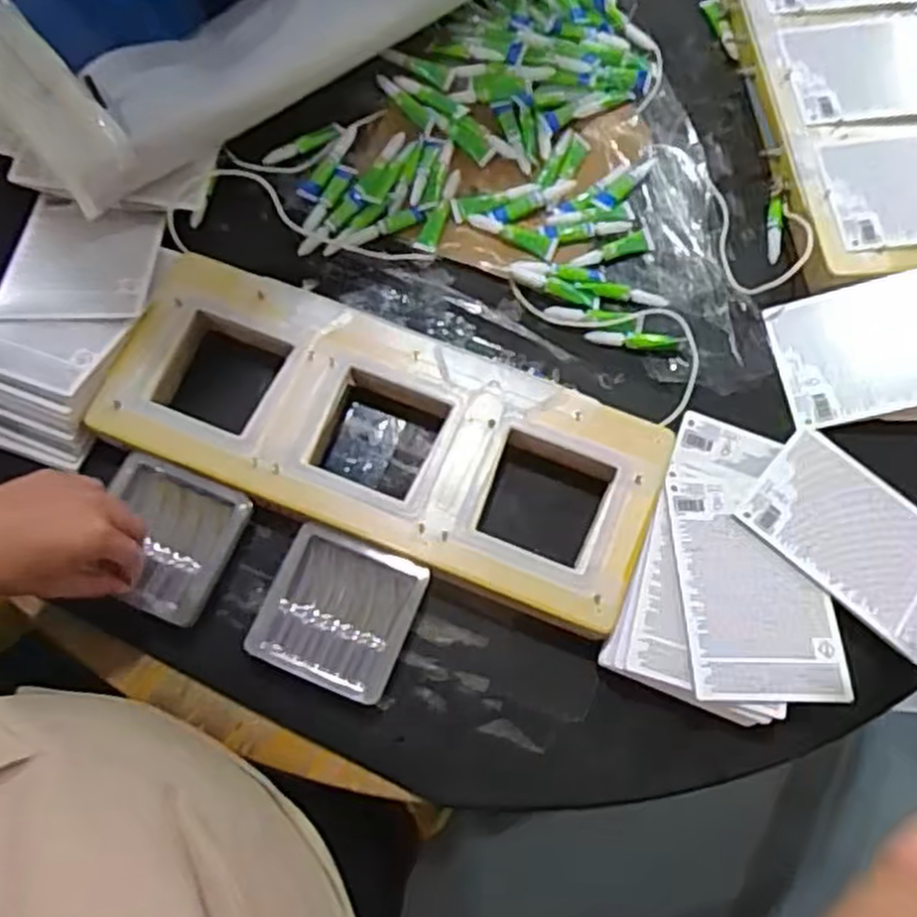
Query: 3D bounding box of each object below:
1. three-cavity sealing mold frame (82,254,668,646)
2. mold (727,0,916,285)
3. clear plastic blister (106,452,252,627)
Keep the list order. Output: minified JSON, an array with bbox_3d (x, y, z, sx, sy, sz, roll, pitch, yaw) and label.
[{"bbox_3d":[-0.062,-0.019,0.617,0.427,0.034,0.169,21,71,5],"label":"three-cavity sealing mold frame"},{"bbox_3d":[0.382,-0.358,0.757,0.206,0.046,0.427,-6,71,-4],"label":"mold"},{"bbox_3d":[-0.218,0.061,0.590,0.097,0.032,0.103,20,71,5],"label":"clear plastic blister"}]

